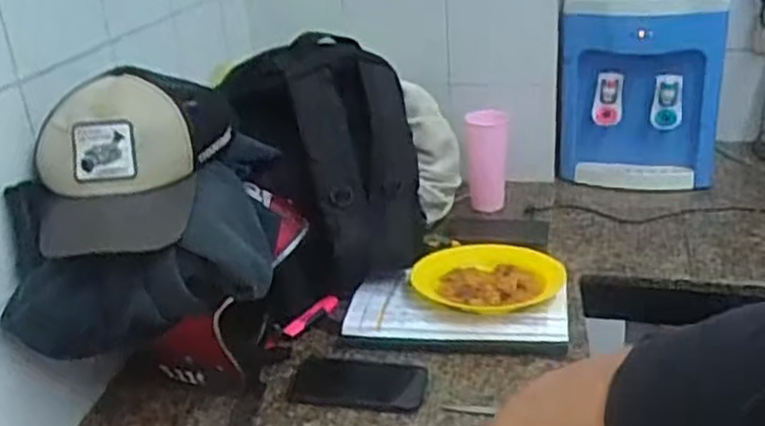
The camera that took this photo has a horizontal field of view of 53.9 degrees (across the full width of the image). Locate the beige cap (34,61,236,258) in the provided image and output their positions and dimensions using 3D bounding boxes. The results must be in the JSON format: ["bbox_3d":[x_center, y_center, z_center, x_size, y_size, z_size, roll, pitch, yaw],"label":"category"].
[{"bbox_3d":[-0.267,-0.069,0.802,0.191,0.135,0.220,-7,24,-6],"label":"beige cap"}]

